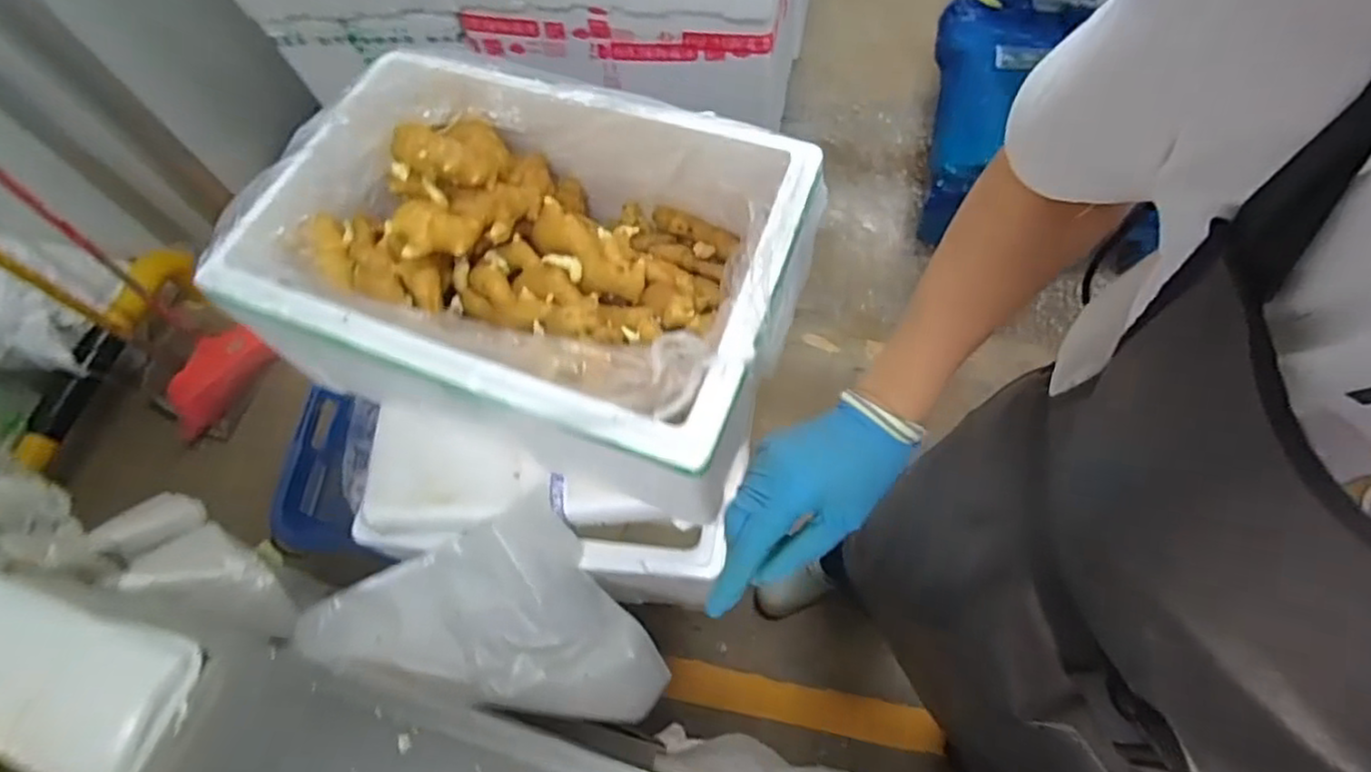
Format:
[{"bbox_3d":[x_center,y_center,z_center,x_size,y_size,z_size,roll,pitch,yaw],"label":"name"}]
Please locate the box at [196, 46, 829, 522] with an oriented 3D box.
[{"bbox_3d":[-0.161,-0.136,0.716,0.532,0.187,0.361,19,67,13],"label":"box"}]

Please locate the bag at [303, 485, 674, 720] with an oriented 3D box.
[{"bbox_3d":[-0.217,0.240,0.764,0.381,0.123,0.206,5,65,7],"label":"bag"}]

